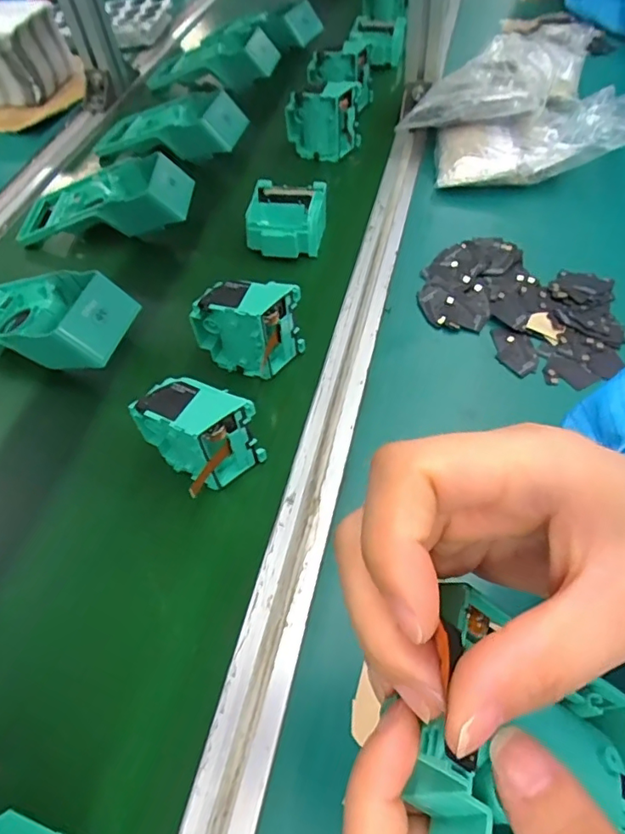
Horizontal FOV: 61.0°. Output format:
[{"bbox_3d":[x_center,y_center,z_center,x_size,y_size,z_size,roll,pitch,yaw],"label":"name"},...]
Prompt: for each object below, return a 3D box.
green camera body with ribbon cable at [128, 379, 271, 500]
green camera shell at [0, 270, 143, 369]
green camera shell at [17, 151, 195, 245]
[{"bbox_3d":[-0.080,0.014,0.376,0.079,0.084,0.044,24,57,15],"label":"green camera body with ribbon cable"},{"bbox_3d":[-0.255,-0.090,0.476,0.190,0.067,0.092,12,55,7],"label":"green camera shell"},{"bbox_3d":[-0.226,-0.241,0.584,0.189,0.057,0.093,0,54,-1],"label":"green camera shell"}]

